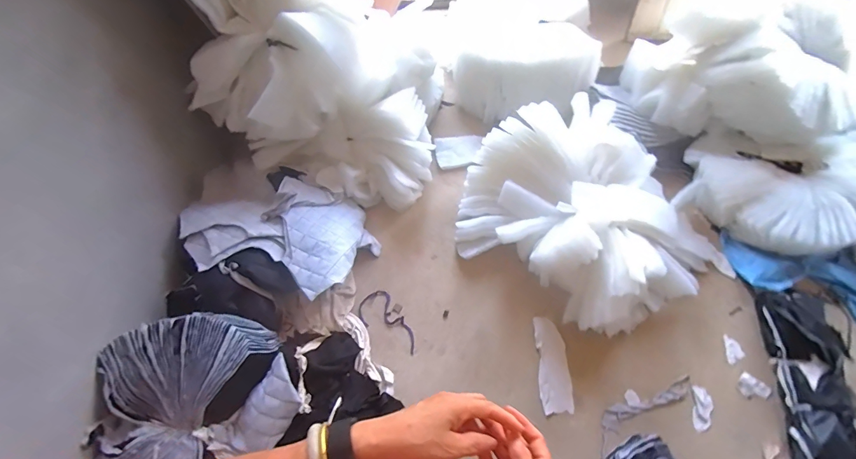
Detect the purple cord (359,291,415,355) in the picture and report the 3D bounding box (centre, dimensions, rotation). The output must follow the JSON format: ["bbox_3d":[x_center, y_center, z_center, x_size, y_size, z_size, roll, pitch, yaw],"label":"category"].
[{"bbox_3d":[-0.148,0.342,1.397,0.125,0.006,0.256,-32,66,-12],"label":"purple cord"}]

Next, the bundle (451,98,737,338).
[{"bbox_3d":[0.546,-0.034,1.352,0.875,0.354,0.603,34,70,19],"label":"bundle"}]

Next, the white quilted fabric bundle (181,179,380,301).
[{"bbox_3d":[-0.551,0.015,1.454,0.675,0.193,0.423,11,65,9],"label":"white quilted fabric bundle"}]

